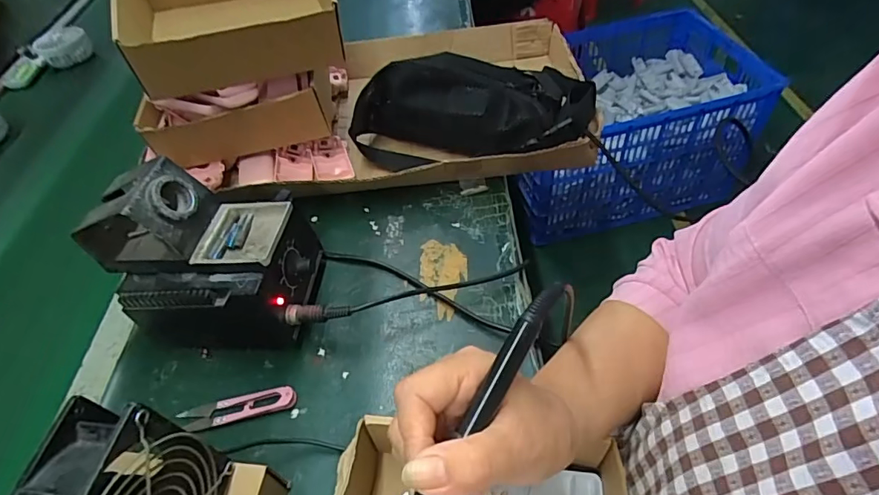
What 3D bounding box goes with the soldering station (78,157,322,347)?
[{"bbox_3d":[-0.210,0.013,0.438,0.178,0.161,0.105,-7,47,0],"label":"soldering station"}]

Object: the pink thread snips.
[{"bbox_3d":[-0.177,0.139,0.422,0.102,0.008,0.024,-12,47,-4],"label":"pink thread snips"}]

